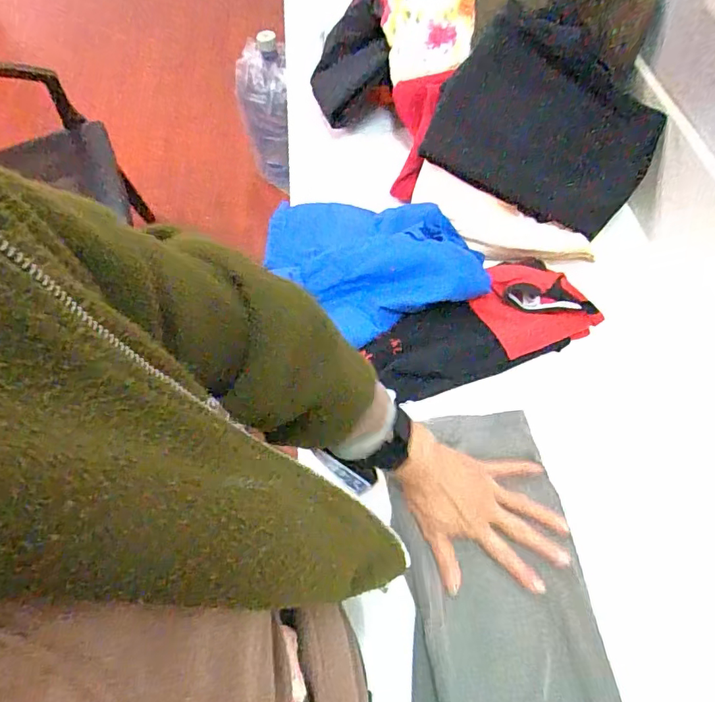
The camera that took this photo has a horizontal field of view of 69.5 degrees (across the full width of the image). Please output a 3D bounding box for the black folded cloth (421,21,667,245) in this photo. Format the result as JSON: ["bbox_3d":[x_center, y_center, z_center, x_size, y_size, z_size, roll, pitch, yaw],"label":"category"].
[{"bbox_3d":[0.230,-0.274,0.643,0.255,0.028,0.184,31,100,6],"label":"black folded cloth"}]

